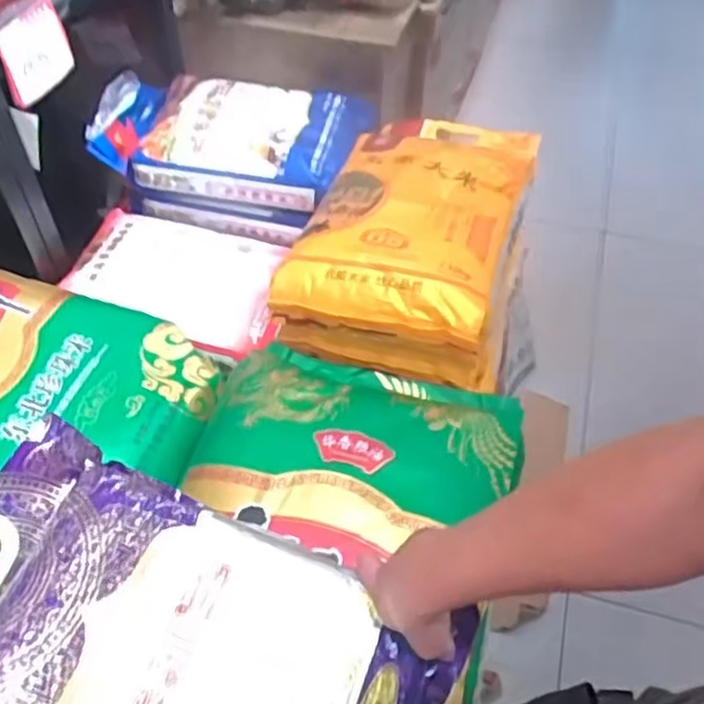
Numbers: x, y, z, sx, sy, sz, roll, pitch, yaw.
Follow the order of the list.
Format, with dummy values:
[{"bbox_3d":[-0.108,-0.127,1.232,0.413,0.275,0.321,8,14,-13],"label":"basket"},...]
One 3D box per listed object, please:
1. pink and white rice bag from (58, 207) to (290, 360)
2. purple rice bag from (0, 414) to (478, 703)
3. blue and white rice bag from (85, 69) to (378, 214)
[{"bbox_3d":[-0.277,-0.136,1.237,0.368,0.072,0.240,16,52,13],"label":"pink and white rice bag"},{"bbox_3d":[-0.144,0.262,0.614,0.446,0.080,0.276,14,52,11],"label":"purple rice bag"},{"bbox_3d":[-0.224,-0.439,1.373,0.472,0.118,0.300,10,51,9],"label":"blue and white rice bag"}]

